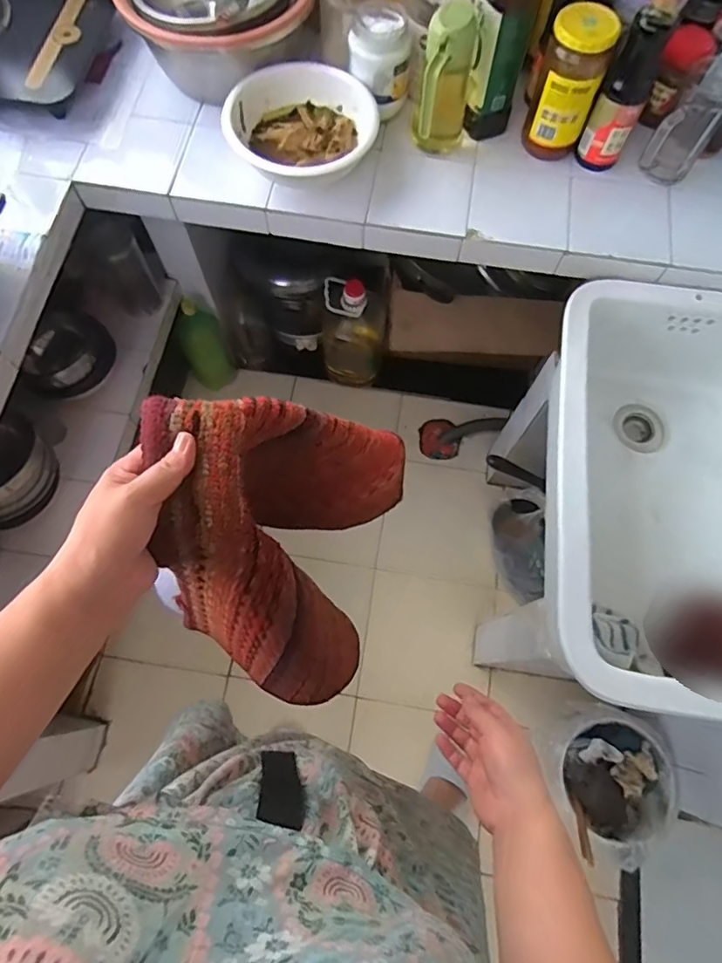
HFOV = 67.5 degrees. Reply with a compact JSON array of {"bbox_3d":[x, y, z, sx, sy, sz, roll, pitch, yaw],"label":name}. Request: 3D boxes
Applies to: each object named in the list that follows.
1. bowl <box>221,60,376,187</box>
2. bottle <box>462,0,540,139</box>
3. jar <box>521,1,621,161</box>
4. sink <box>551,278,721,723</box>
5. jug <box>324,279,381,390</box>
[{"bbox_3d":[-0.089,-0.533,0.812,0.221,0.062,0.175,-10,71,-5],"label":"bowl"},{"bbox_3d":[0.194,-0.619,0.750,0.076,0.265,0.063,-5,71,-3],"label":"bottle"},{"bbox_3d":[0.296,-0.565,0.779,0.088,0.177,0.075,21,71,6],"label":"jar"},{"bbox_3d":[0.456,0.022,0.804,0.396,0.243,0.590,7,70,1],"label":"sink"},{"bbox_3d":[-0.020,-0.366,1.342,0.145,0.353,0.120,-3,70,-2],"label":"jug"}]

